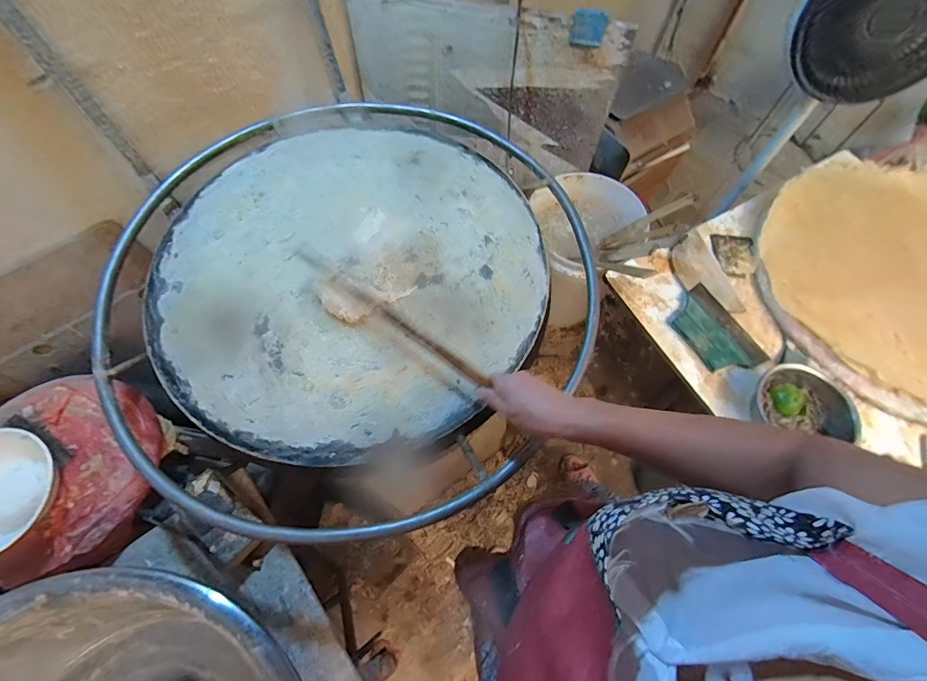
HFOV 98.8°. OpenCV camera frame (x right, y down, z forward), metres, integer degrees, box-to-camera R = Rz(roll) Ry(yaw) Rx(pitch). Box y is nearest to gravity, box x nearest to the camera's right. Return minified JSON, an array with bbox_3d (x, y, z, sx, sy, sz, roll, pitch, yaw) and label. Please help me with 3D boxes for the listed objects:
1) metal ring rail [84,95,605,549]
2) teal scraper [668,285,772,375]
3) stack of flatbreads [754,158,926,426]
[{"bbox_3d":[-0.179,-0.127,0.675,0.836,0.052,0.823,0,65,0],"label":"metal ring rail"},{"bbox_3d":[0.501,-0.021,0.792,0.131,0.014,0.185,-27,68,-12],"label":"teal scraper"},{"bbox_3d":[0.938,-0.144,0.831,0.590,0.037,0.646,9,65,4],"label":"stack of flatbreads"}]

